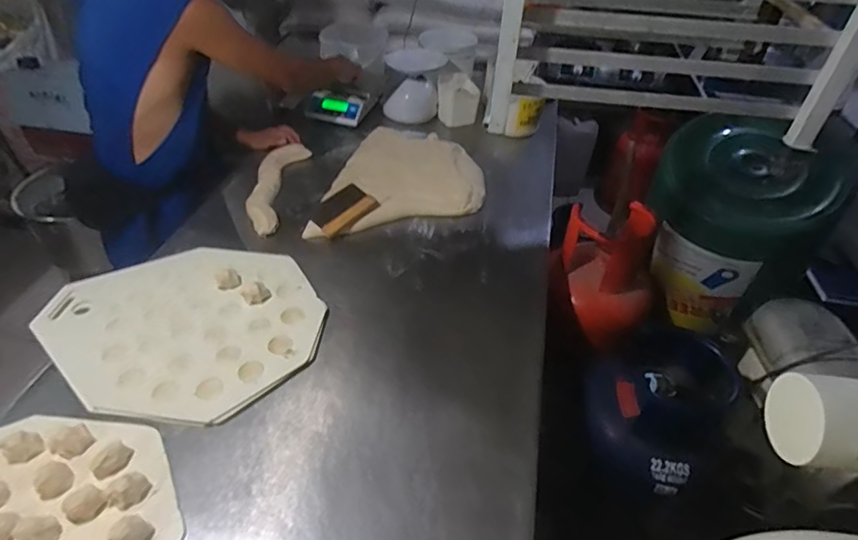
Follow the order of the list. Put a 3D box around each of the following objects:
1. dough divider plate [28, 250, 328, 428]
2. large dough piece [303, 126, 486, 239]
[{"bbox_3d":[-0.468,0.093,0.955,0.523,0.042,0.392,4,44,0],"label":"dough divider plate"},{"bbox_3d":[-0.049,-0.228,1.303,0.378,0.056,0.492,11,42,7],"label":"large dough piece"}]

